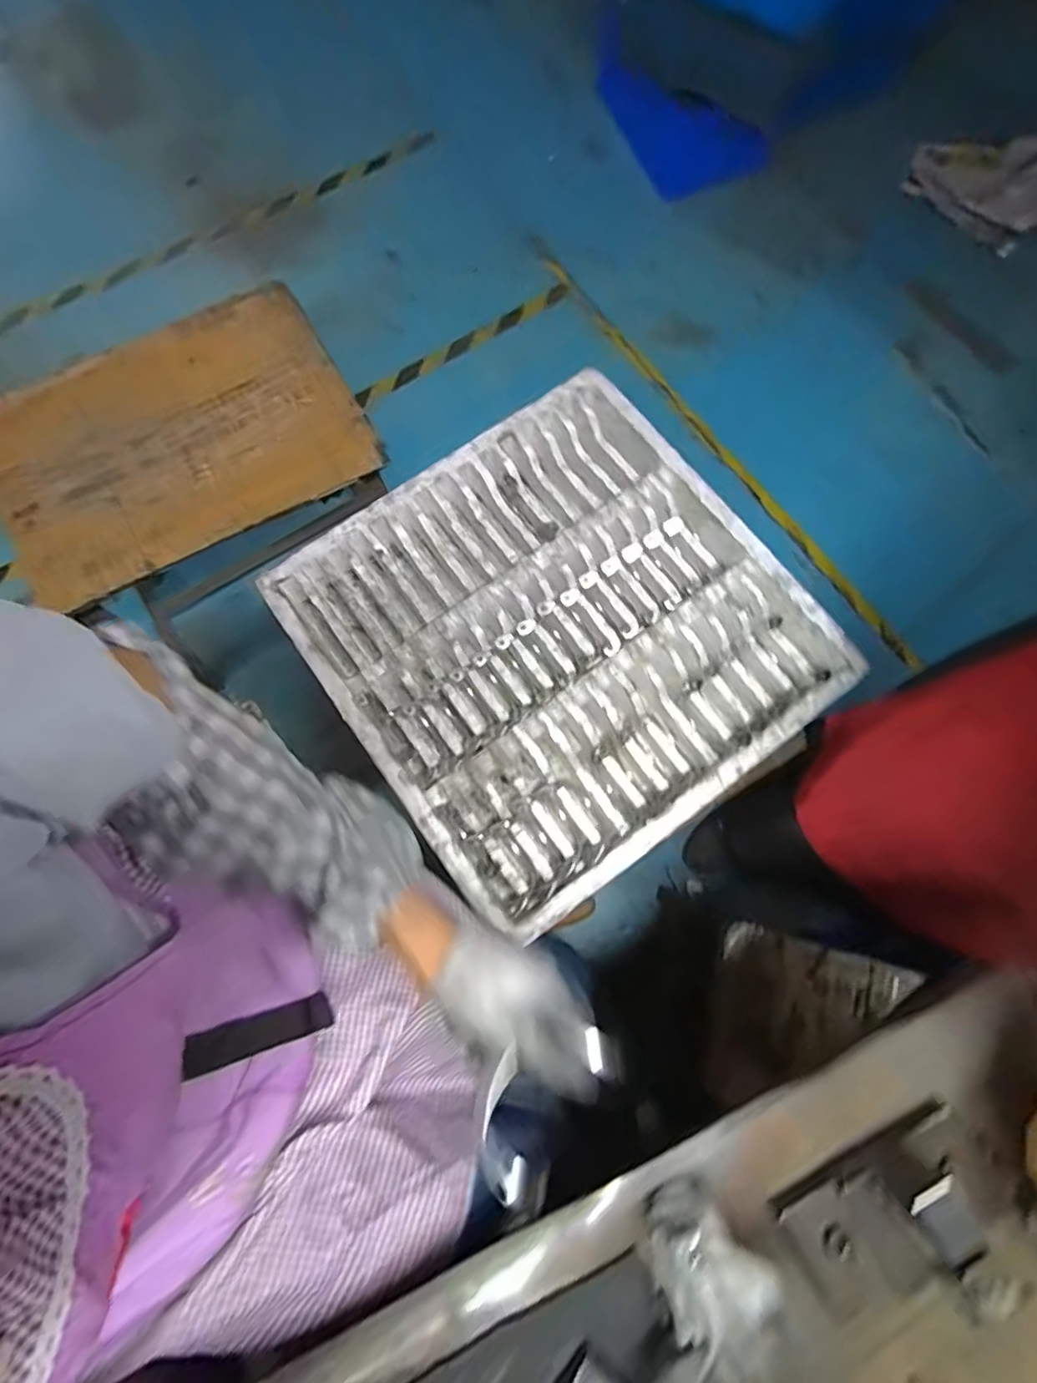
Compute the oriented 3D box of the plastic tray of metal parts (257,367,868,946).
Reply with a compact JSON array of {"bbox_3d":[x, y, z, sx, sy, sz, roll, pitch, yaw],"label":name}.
[{"bbox_3d":[0.059,-0.079,0.759,0.533,0.065,0.546,-35,78,-9],"label":"plastic tray of metal parts"}]

